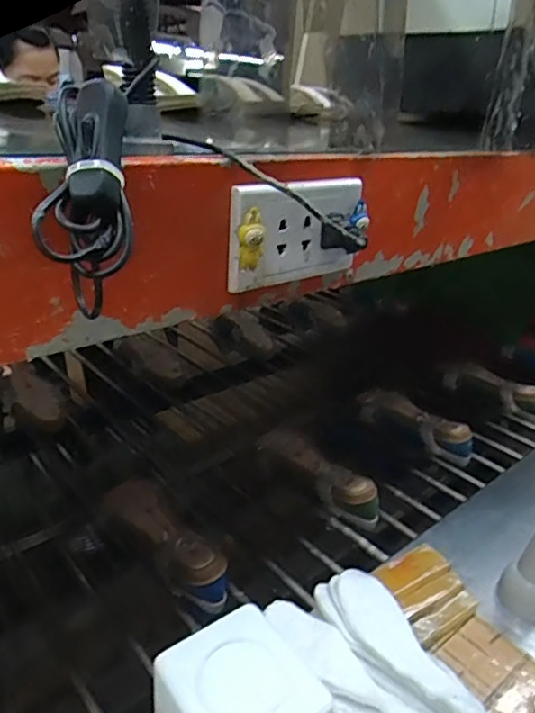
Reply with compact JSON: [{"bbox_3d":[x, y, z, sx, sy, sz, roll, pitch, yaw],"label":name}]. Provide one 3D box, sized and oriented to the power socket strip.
[{"bbox_3d":[0.026,-0.087,0.382,0.118,0.071,0.021,-17,31,-38],"label":"power socket strip"}]

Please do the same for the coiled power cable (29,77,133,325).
[{"bbox_3d":[-0.083,-0.074,0.252,0.038,0.103,0.030,-1,0,-9],"label":"coiled power cable"}]

